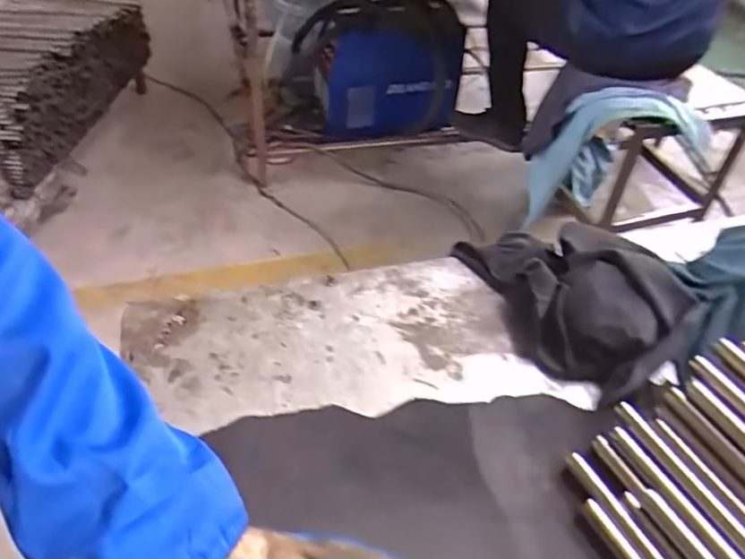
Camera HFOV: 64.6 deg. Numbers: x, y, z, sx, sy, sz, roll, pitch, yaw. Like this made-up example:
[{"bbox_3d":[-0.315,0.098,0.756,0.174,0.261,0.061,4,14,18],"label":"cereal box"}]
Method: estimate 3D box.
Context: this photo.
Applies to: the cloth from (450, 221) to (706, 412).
[{"bbox_3d":[0.176,0.002,0.540,0.217,0.060,0.159,35,51,29],"label":"cloth"}]

